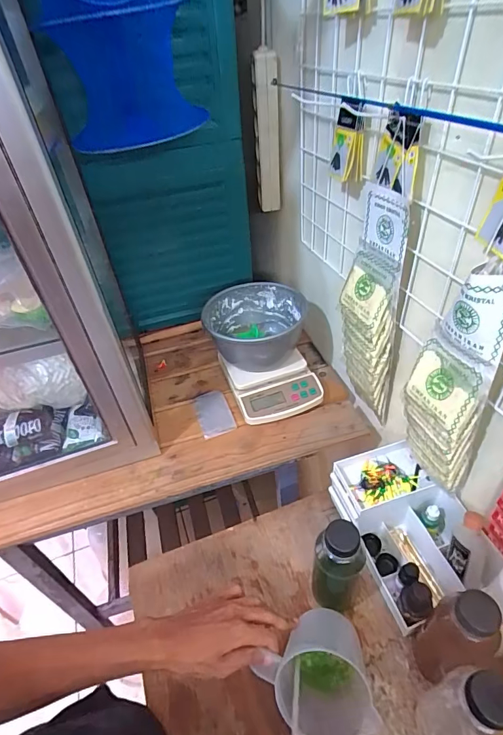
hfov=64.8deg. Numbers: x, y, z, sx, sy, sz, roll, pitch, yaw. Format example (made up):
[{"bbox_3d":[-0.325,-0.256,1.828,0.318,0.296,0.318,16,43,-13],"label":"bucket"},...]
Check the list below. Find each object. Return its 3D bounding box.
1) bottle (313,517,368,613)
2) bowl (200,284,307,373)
[{"bbox_3d":[0.112,0.273,0.520,0.060,0.188,0.059,-3,42,3],"label":"bottle"},{"bbox_3d":[0.005,-0.074,0.789,0.179,0.106,0.190,-3,42,3],"label":"bowl"}]

